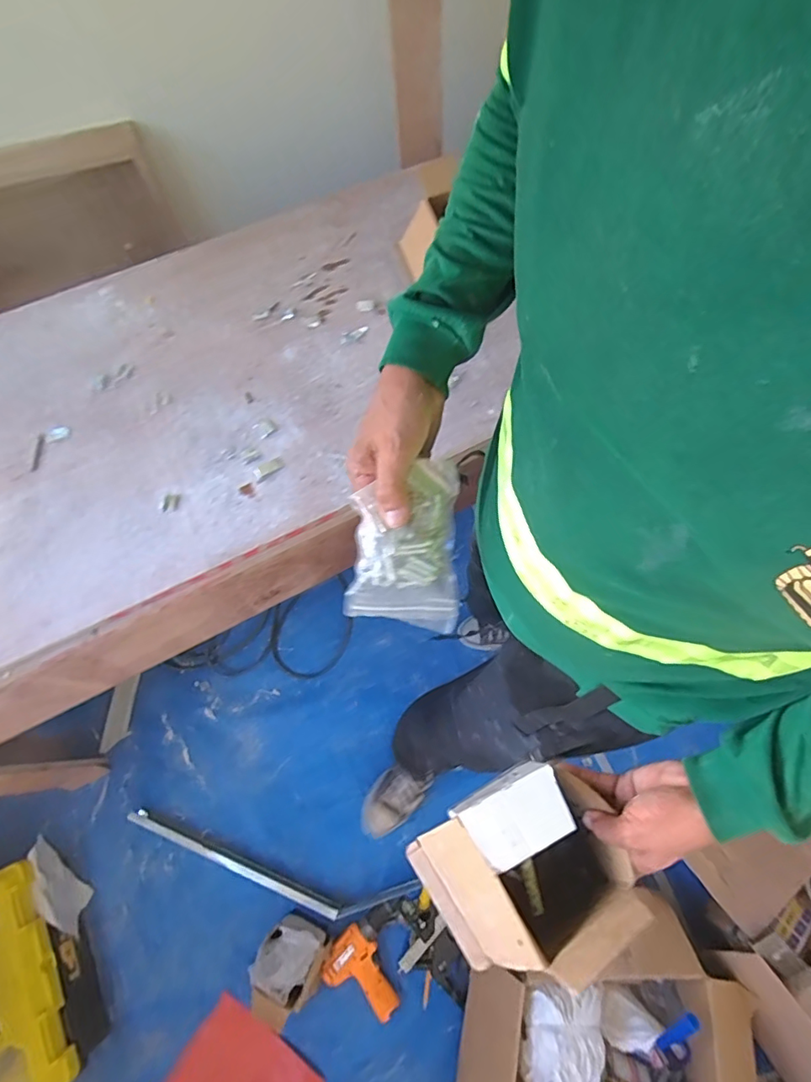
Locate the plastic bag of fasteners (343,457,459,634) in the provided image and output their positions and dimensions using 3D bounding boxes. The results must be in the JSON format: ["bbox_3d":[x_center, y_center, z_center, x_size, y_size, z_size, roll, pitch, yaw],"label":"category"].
[{"bbox_3d":[0.001,0.005,0.443,0.095,0.021,0.145,1,101,-12],"label":"plastic bag of fasteners"}]

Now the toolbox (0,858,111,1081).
[{"bbox_3d":[-0.770,0.883,1.054,0.162,0.218,0.401,-27,70,-9],"label":"toolbox"}]

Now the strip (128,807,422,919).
[{"bbox_3d":[-0.322,0.763,1.196,0.703,0.038,0.107,11,69,6],"label":"strip"}]

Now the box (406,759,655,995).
[{"bbox_3d":[0.109,0.304,0.481,0.183,0.153,0.132,-32,73,-11],"label":"box"}]

